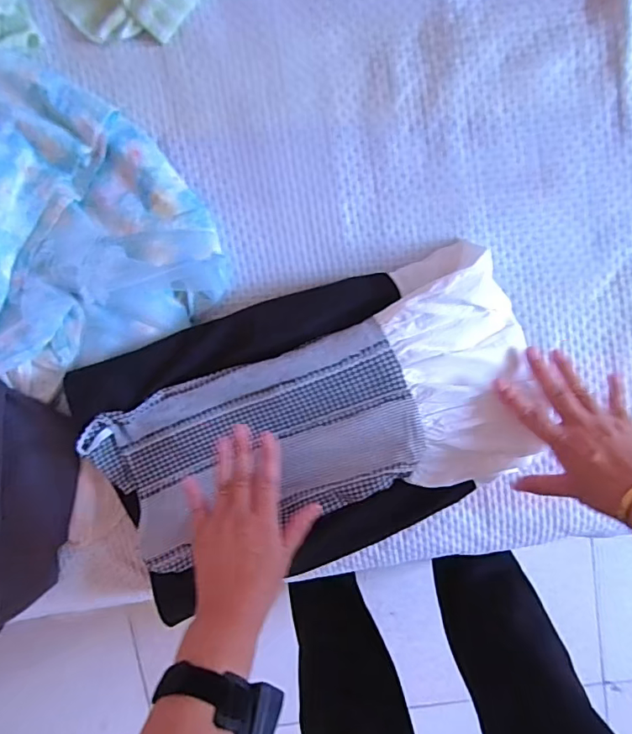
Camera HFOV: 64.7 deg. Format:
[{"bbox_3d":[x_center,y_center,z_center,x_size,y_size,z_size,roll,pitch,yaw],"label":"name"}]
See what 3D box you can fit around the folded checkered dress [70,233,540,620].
[{"bbox_3d":[-0.002,0.069,0.519,0.431,0.065,0.278,-19,96,2],"label":"folded checkered dress"}]

